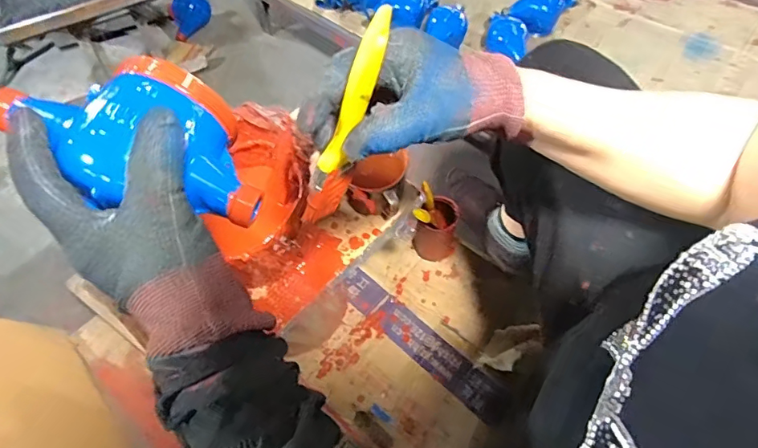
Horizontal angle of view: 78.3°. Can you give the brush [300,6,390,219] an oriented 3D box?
[{"bbox_3d":[-0.020,-0.059,0.303,0.026,0.166,0.011,-18,59,-34],"label":"brush"}]

